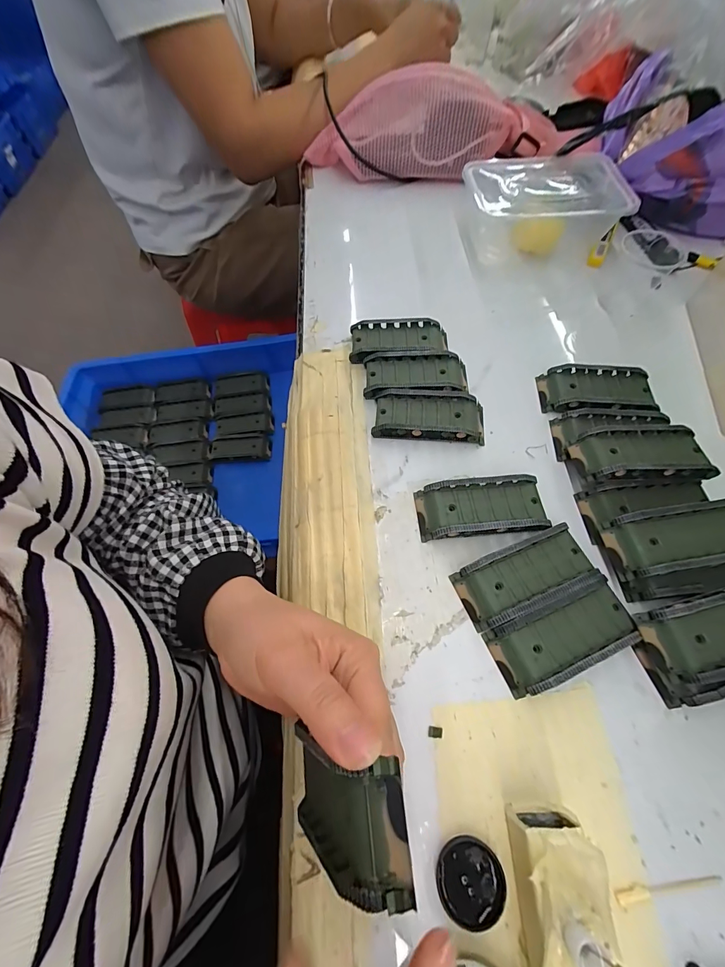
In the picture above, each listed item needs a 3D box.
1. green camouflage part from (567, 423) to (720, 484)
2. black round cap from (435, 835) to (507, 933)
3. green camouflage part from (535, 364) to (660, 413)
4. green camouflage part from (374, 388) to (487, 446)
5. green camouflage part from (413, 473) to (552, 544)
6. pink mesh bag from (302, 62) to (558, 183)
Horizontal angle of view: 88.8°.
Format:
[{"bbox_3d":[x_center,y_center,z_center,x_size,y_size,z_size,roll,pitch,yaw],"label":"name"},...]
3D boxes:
[{"bbox_3d":[0.220,-0.022,0.297,0.095,0.036,0.046,-2,64,0],"label":"green camouflage part"},{"bbox_3d":[0.059,0.216,0.201,0.035,0.005,0.035,0,64,1],"label":"black round cap"},{"bbox_3d":[0.214,-0.084,0.340,0.094,0.020,0.049,0,64,1],"label":"green camouflage part"},{"bbox_3d":[0.060,-0.061,0.330,0.096,0.016,0.045,5,64,3],"label":"green camouflage part"},{"bbox_3d":[0.092,0.019,0.291,0.095,0.019,0.045,-4,64,-1],"label":"green camouflage part"},{"bbox_3d":[0.088,-0.465,0.485,0.309,0.089,0.088,11,65,7],"label":"pink mesh bag"}]

